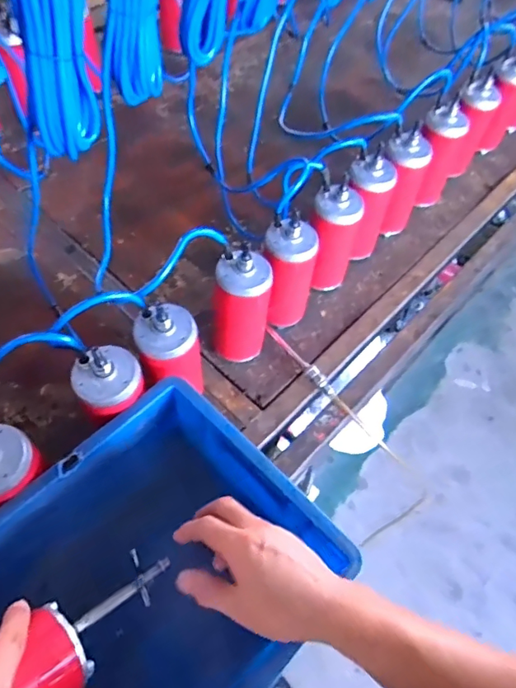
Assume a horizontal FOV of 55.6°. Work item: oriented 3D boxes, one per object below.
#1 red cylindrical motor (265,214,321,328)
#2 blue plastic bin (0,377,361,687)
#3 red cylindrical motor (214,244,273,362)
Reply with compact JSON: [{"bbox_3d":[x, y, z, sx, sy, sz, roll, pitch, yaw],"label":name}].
[{"bbox_3d":[0.045,-0.101,0.743,0.075,0.205,0.063,8,58,1],"label":"red cylindrical motor"},{"bbox_3d":[-0.137,0.264,0.501,0.287,0.114,0.392,40,64,19],"label":"blue plastic bin"},{"bbox_3d":[-0.025,-0.046,0.702,0.082,0.190,0.076,2,58,-3],"label":"red cylindrical motor"}]

